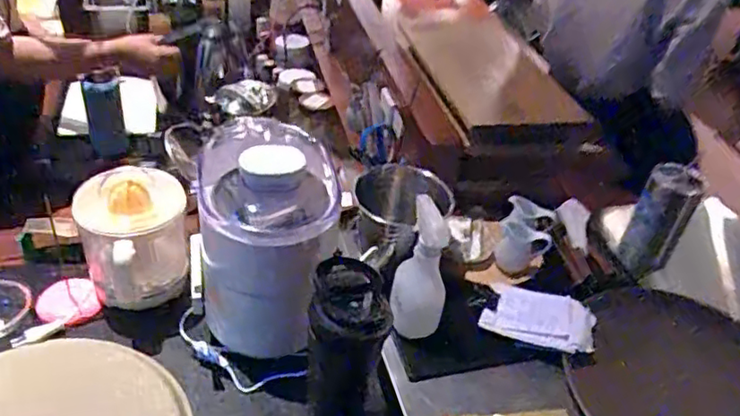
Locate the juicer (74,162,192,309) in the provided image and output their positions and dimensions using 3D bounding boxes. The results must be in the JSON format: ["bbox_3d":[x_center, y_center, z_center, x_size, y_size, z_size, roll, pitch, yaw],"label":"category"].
[{"bbox_3d":[-0.322,0.045,0.856,0.135,0.171,0.121,-13,42,-24],"label":"juicer"}]

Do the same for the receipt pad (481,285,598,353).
[{"bbox_3d":[0.252,0.162,0.926,0.155,0.011,0.107,9,39,21],"label":"receipt pad"}]

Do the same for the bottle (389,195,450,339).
[{"bbox_3d":[0.073,0.094,0.855,0.071,0.199,0.079,14,38,8],"label":"bottle"}]

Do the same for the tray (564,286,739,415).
[{"bbox_3d":[0.427,0.241,0.823,0.299,0.019,0.258,19,60,24],"label":"tray"}]

